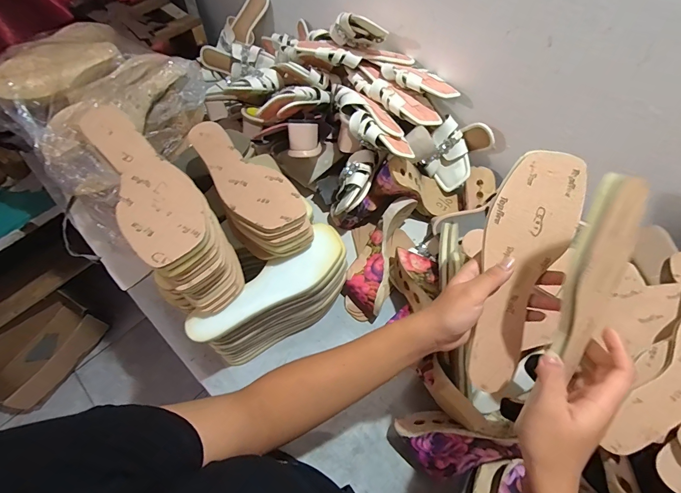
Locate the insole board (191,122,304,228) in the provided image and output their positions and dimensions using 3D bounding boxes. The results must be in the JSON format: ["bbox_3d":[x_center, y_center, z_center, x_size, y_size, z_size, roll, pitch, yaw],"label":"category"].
[{"bbox_3d":[-0.145,-0.102,0.479,0.232,0.011,0.079,40,66,21],"label":"insole board"}]

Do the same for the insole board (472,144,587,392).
[{"bbox_3d":[0.169,0.022,0.338,0.080,0.004,0.235,21,93,-1],"label":"insole board"}]

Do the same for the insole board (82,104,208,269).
[{"bbox_3d":[-0.219,-0.081,0.386,0.081,0.029,0.229,-27,63,-15],"label":"insole board"}]

